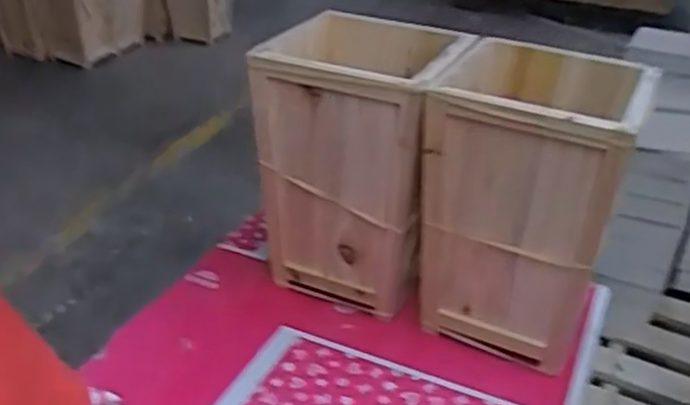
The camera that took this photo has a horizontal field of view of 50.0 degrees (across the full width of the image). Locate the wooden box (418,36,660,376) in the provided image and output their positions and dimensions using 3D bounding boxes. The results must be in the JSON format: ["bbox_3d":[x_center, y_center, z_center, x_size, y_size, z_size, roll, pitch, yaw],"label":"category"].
[{"bbox_3d":[0.248,0.009,1.022,0.232,0.387,0.267,15,31,22],"label":"wooden box"}]

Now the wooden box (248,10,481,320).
[{"bbox_3d":[0.013,-0.040,1.085,0.247,0.388,0.217,13,30,18],"label":"wooden box"}]

